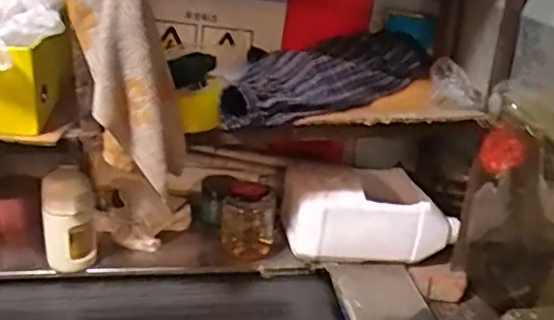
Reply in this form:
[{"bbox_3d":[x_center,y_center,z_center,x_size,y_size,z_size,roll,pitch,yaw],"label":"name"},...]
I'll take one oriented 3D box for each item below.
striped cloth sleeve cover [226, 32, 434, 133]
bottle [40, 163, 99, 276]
[{"bbox_3d":[0.073,-0.137,0.942,0.396,0.082,0.125,-18,33,-40],"label":"striped cloth sleeve cover"},{"bbox_3d":[-0.325,0.104,0.936,0.074,0.176,0.061,-3,25,-14],"label":"bottle"}]

